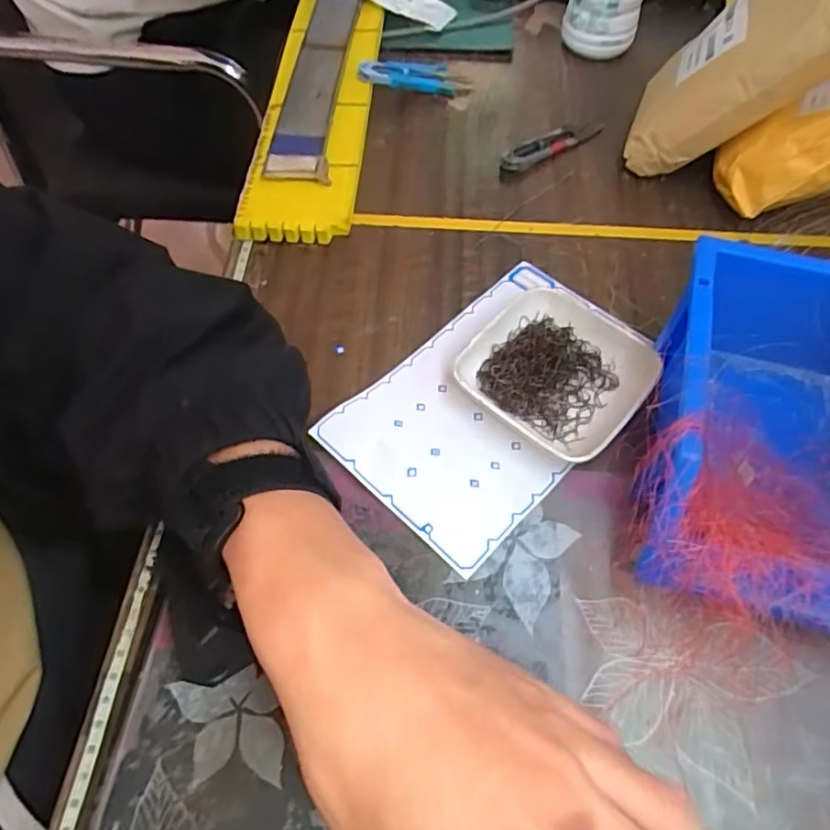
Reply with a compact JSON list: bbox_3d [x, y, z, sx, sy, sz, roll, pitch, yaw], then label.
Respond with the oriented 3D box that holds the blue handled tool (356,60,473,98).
[{"bbox_3d":[0.000,-0.290,0.518,0.097,0.017,0.034,-2,58,-18],"label":"blue handled tool"}]

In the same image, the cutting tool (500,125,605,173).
[{"bbox_3d":[0.112,-0.220,0.487,0.104,0.009,0.017,-31,64,-18],"label":"cutting tool"}]

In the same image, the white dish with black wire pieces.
[{"bbox_3d":[0.085,-0.027,0.360,0.096,0.023,0.096,32,64,17],"label":"white dish with black wire pieces"}]

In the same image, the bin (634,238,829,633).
[{"bbox_3d":[0.180,0.013,0.303,0.128,0.081,0.177,16,60,9],"label":"bin"}]

